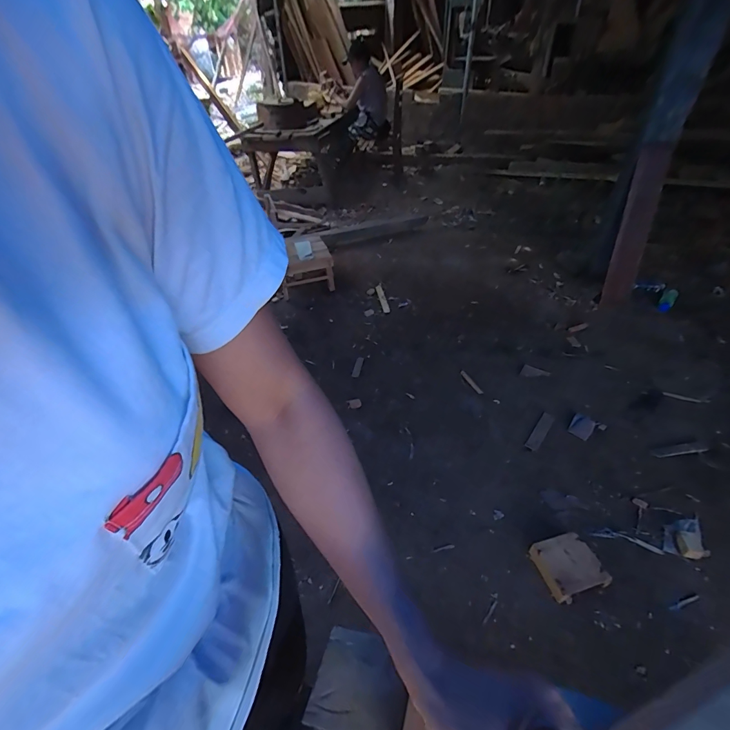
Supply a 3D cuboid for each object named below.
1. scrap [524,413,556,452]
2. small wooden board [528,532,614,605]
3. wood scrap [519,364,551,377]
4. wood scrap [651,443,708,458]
[{"bbox_3d":[0.686,0.257,1.507,0.050,0.016,0.194,27,48,28],"label":"scrap"},{"bbox_3d":[0.583,0.577,1.111,0.159,0.066,0.155,-10,42,-10],"label":"small wooden board"},{"bbox_3d":[0.773,0.037,1.755,0.114,0.012,0.074,24,47,25],"label":"wood scrap"},{"bbox_3d":[1.163,0.315,1.429,0.206,0.008,0.039,-5,41,-5],"label":"wood scrap"}]

